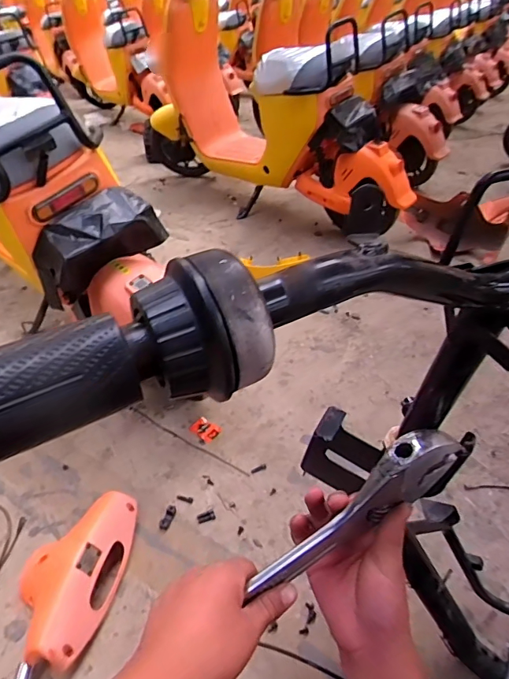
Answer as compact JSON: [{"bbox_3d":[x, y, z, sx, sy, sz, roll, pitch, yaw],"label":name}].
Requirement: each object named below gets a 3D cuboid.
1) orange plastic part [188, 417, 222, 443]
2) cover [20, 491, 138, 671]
[{"bbox_3d":[-0.123,0.228,1.151,0.076,0.012,0.054,30,46,31],"label":"orange plastic part"},{"bbox_3d":[-0.337,0.414,0.833,0.178,0.102,0.299,8,39,12],"label":"cover"}]

